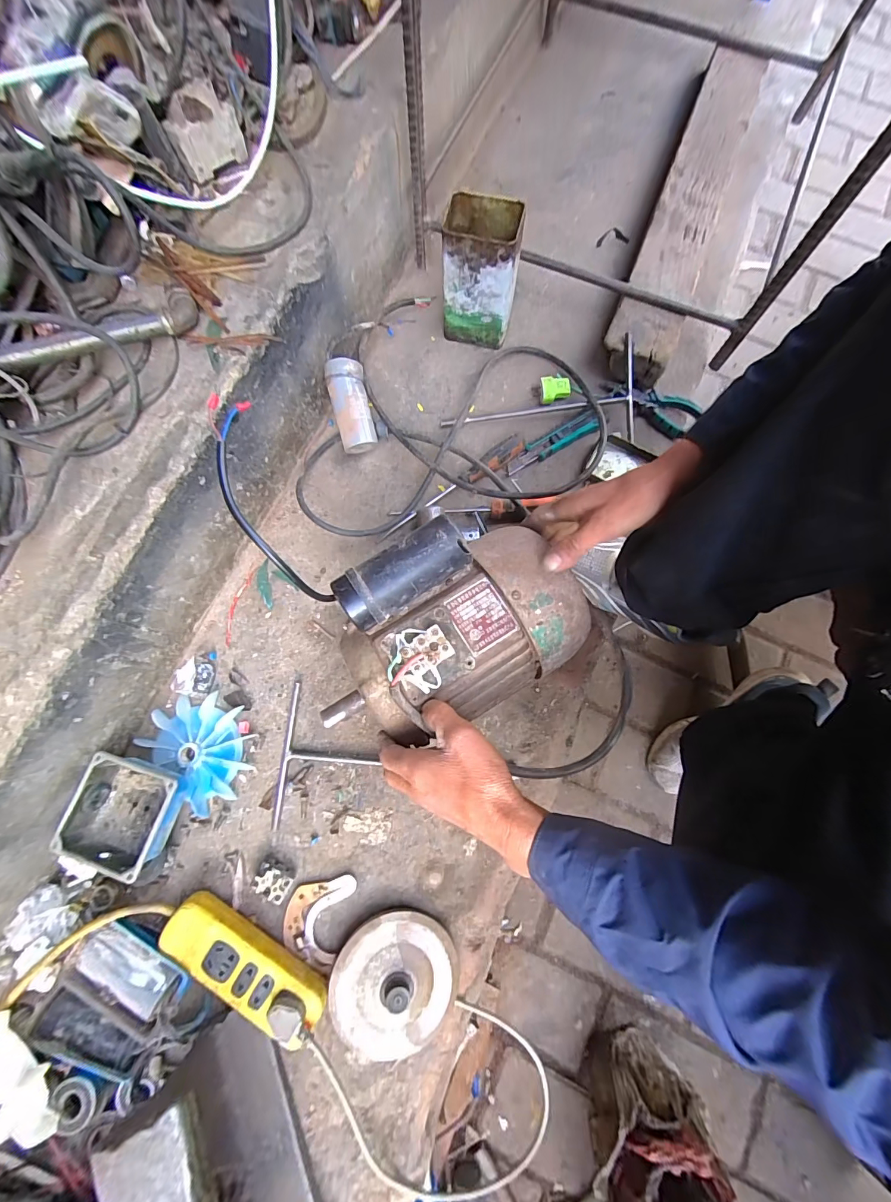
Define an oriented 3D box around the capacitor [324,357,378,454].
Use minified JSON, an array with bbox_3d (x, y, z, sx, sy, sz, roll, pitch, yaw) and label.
[{"bbox_3d":[-0.132,-0.275,0.574,0.050,0.048,0.114,-12,102,-2],"label":"capacitor"}]

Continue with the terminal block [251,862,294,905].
[{"bbox_3d":[-0.202,0.330,0.478,0.042,0.027,0.028,31,80,7],"label":"terminal block"}]

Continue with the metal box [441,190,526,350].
[{"bbox_3d":[0.050,-0.461,0.587,0.103,0.159,0.088,2,78,1],"label":"metal box"}]

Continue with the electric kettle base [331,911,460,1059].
[{"bbox_3d":[-0.057,0.434,0.457,0.136,0.027,0.144,0,78,0],"label":"electric kettle base"}]

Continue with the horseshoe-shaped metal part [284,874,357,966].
[{"bbox_3d":[-0.152,0.370,0.483,0.068,0.011,0.091,16,78,4],"label":"horseshoe-shaped metal part"}]

